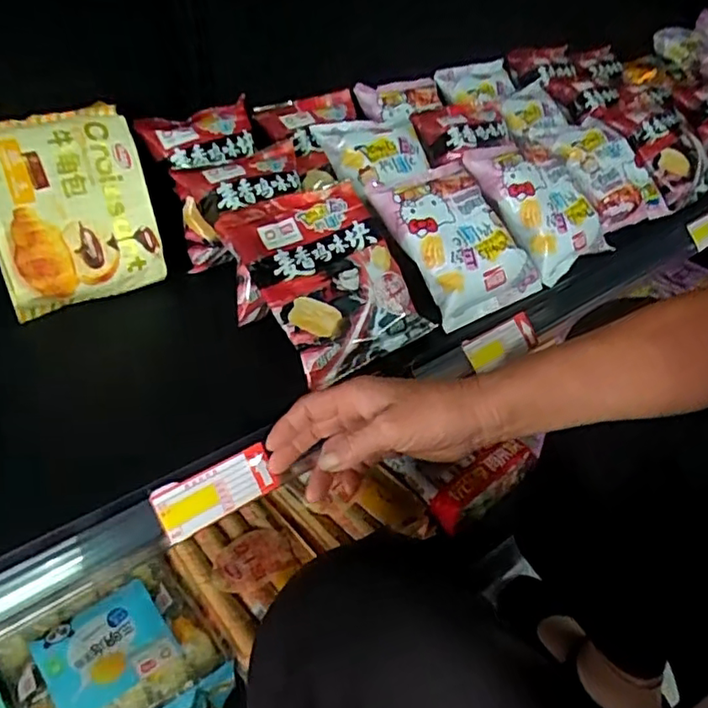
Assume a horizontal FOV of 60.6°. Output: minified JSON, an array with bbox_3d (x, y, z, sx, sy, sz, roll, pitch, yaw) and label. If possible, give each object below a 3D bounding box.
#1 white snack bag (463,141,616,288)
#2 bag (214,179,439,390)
[{"bbox_3d":[0.216,-0.174,0.699,0.137,0.046,0.175,-26,79,-29],"label":"white snack bag"},{"bbox_3d":[-0.021,-0.076,0.568,0.138,0.028,0.179,-25,75,-23],"label":"bag"}]

